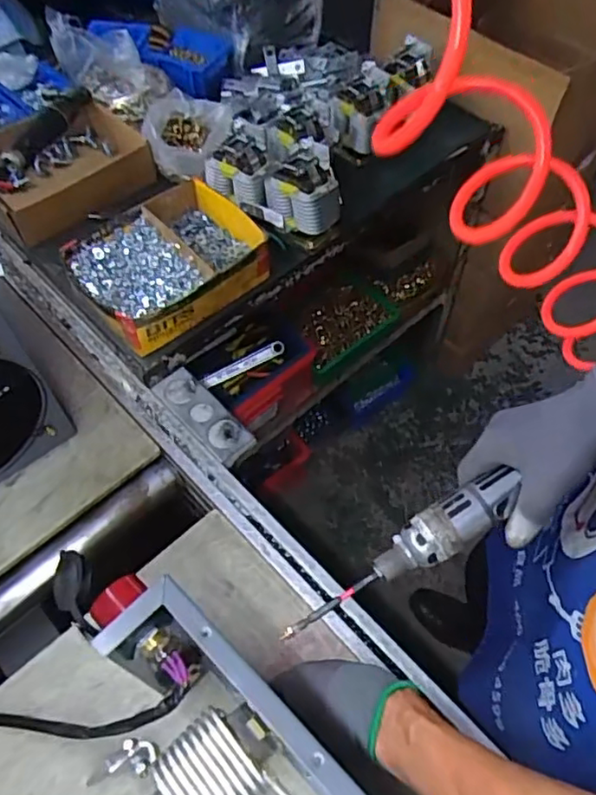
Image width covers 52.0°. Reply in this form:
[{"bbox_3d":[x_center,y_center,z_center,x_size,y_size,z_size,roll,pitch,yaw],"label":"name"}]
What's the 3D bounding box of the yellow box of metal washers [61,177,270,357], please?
[{"bbox_3d":[-0.182,-0.193,0.865,0.250,0.069,0.193,-39,65,-21],"label":"yellow box of metal washers"}]

